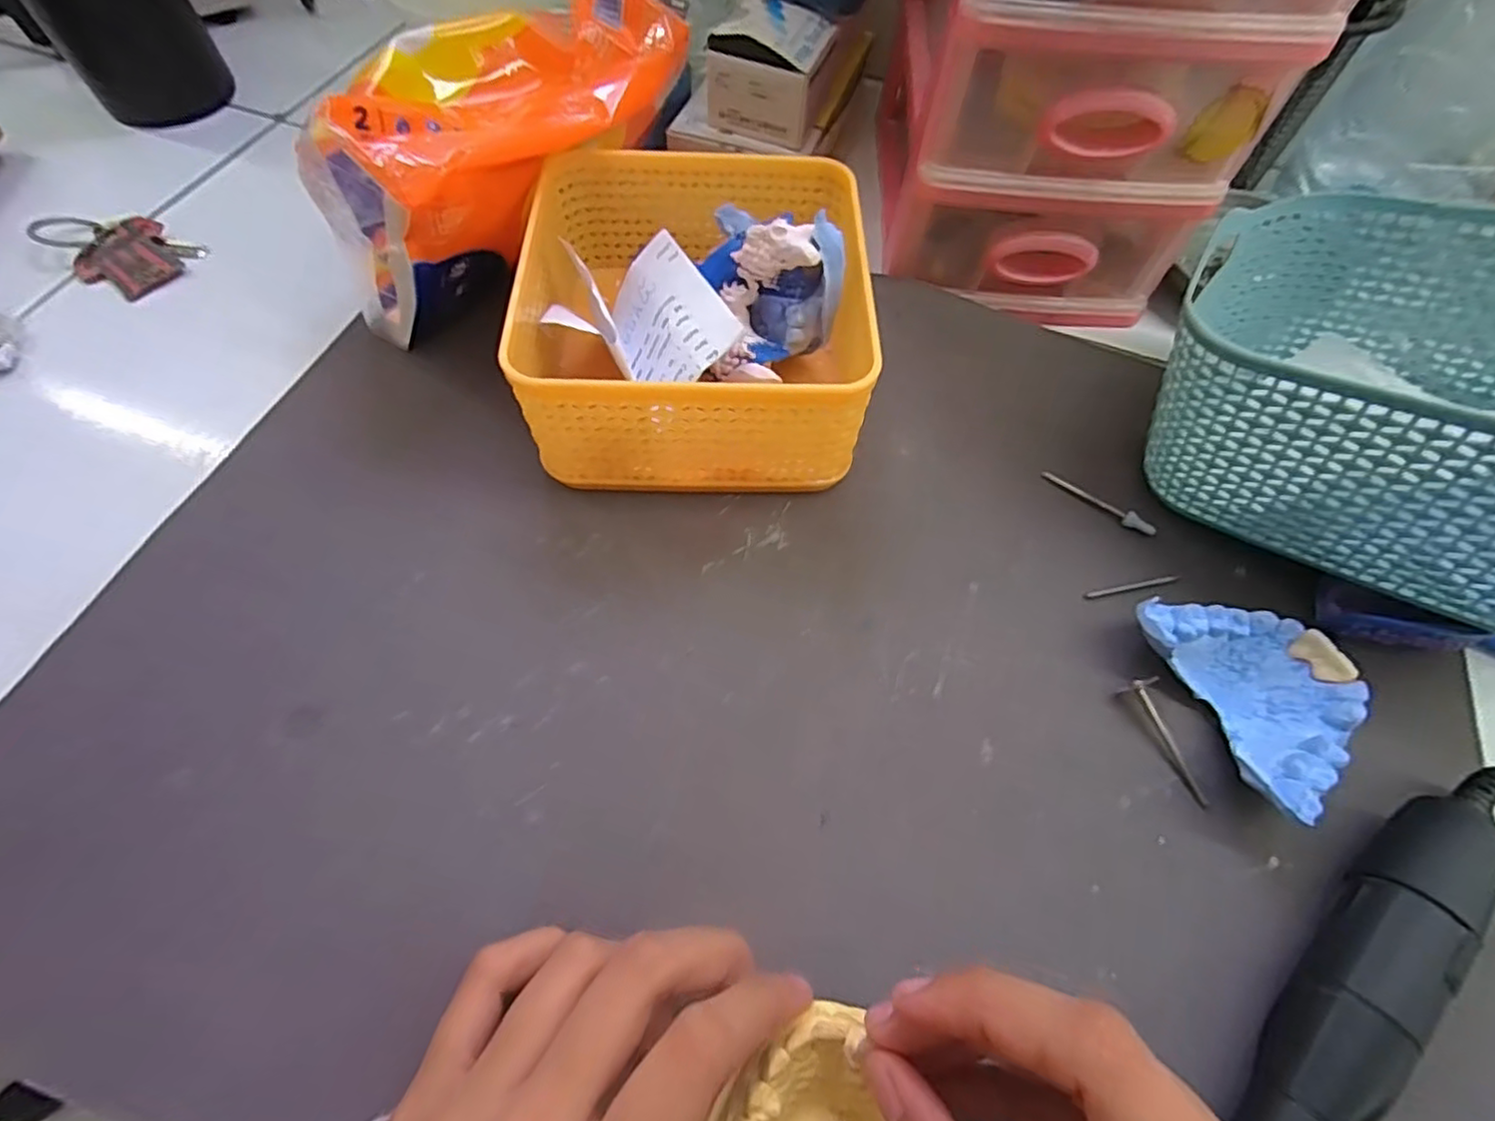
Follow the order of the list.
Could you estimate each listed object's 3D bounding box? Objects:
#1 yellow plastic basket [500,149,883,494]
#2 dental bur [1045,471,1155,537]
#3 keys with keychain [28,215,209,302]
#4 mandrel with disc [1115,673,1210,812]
[{"bbox_3d":[-0.020,-0.100,0.267,0.133,0.066,0.132,1,62,-2],"label":"yellow plastic basket"},{"bbox_3d":[0.148,-0.025,0.267,0.049,0.006,0.006,39,67,16],"label":"dental bur"},{"bbox_3d":[-0.314,-0.158,0.319,0.066,0.014,0.046,29,65,12],"label":"keys with keychain"},{"bbox_3d":[0.146,0.063,0.221,0.011,0.010,0.045,-20,77,-12],"label":"mandrel with disc"}]

